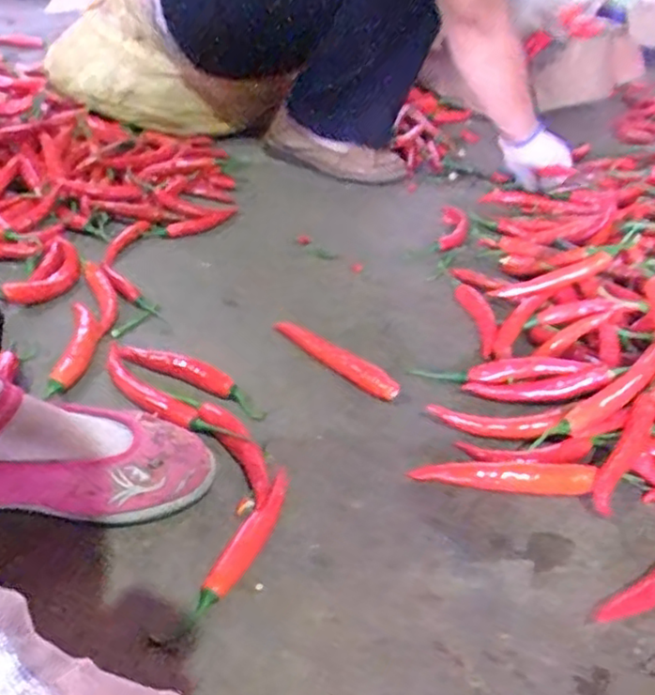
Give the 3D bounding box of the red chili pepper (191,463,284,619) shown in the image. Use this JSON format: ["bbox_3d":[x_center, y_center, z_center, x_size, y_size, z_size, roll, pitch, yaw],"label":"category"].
[{"bbox_3d":[-0.050,0.129,0.445,0.022,0.019,0.120,18,37,17],"label":"red chili pepper"}]

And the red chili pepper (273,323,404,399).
[{"bbox_3d":[0.004,0.010,0.616,0.146,0.025,0.020,30,42,31],"label":"red chili pepper"}]

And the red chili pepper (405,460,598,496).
[{"bbox_3d":[0.136,0.098,0.514,0.137,0.020,0.020,7,35,3],"label":"red chili pepper"}]

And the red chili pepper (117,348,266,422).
[{"bbox_3d":[-0.117,0.027,0.581,0.145,0.023,0.023,19,37,19],"label":"red chili pepper"}]

